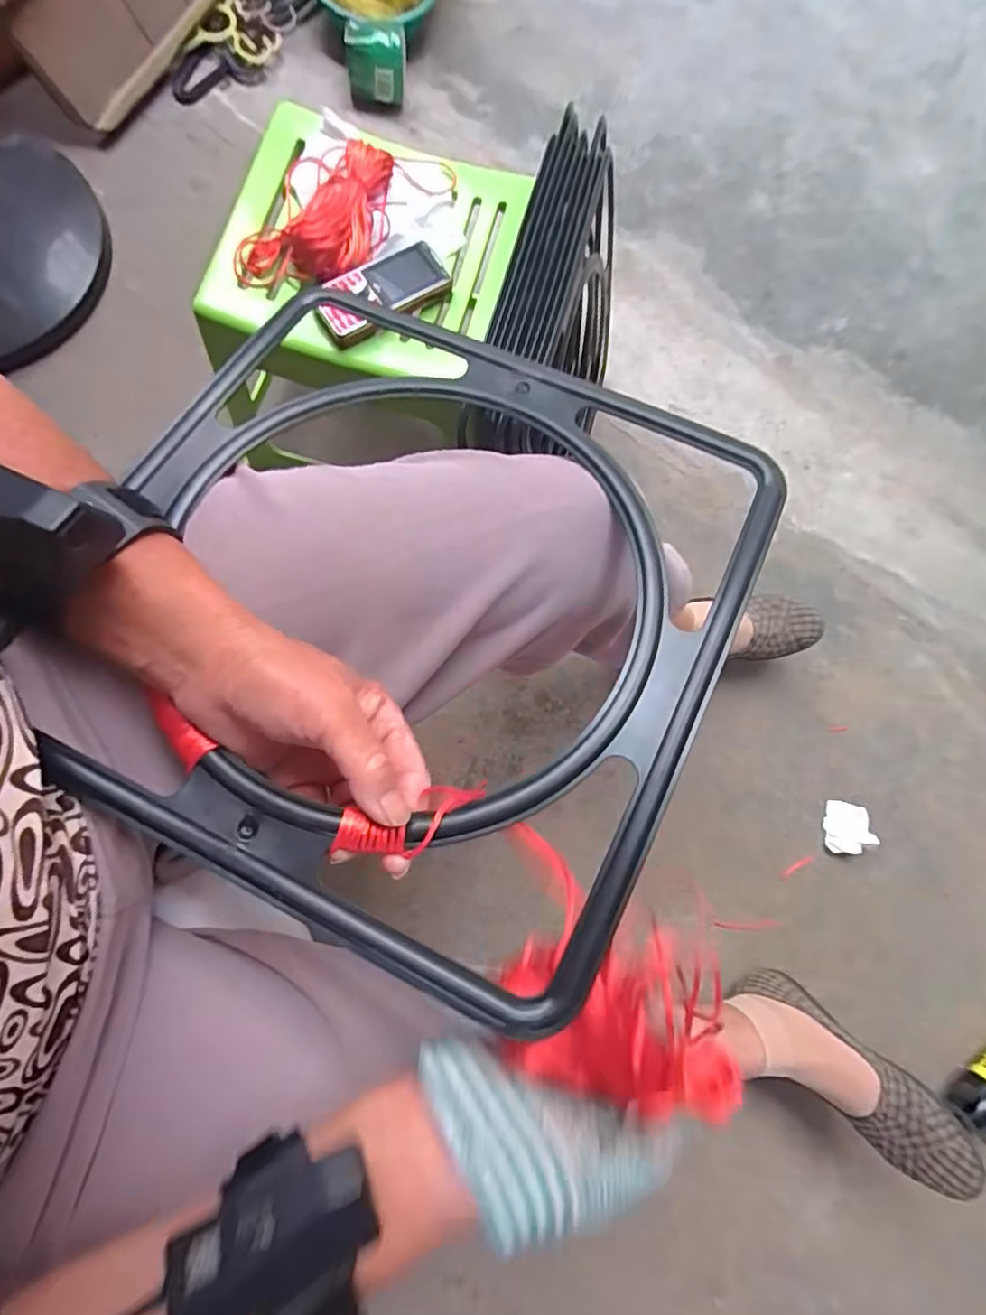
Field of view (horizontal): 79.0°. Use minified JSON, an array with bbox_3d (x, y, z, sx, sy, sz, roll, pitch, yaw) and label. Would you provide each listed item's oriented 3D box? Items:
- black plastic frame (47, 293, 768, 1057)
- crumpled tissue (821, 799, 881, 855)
[{"bbox_3d":[-0.051,-0.041,0.311,0.335,0.015,0.322,24,72,9],"label":"black plastic frame"},{"bbox_3d":[0.459,0.220,0.776,0.057,0.030,0.065,0,82,-5],"label":"crumpled tissue"}]

